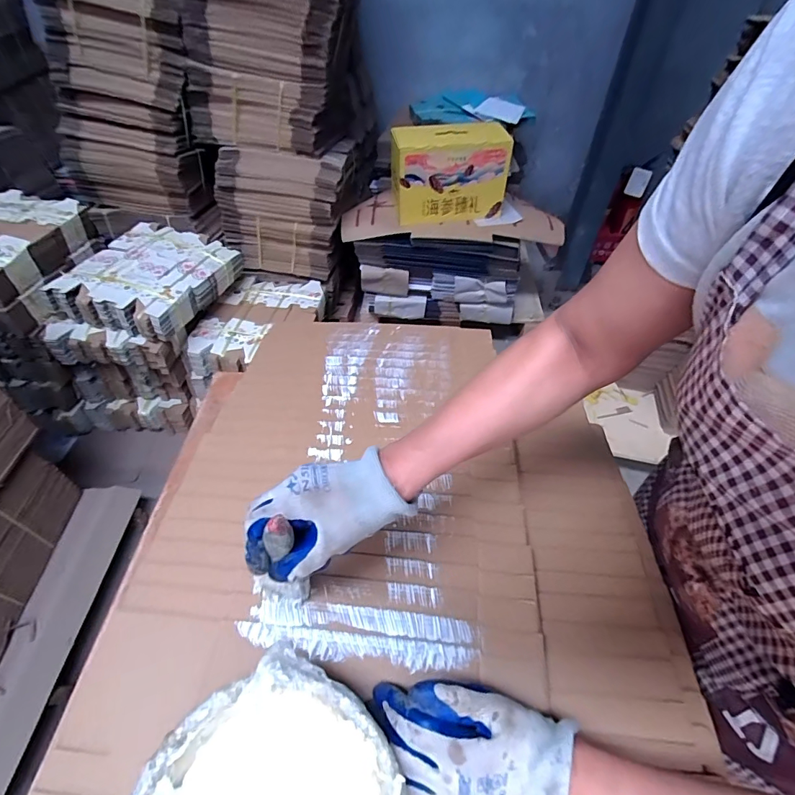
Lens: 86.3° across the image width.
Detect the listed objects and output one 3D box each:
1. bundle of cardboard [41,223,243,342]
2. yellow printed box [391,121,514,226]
[{"bbox_3d":[-0.797,-0.389,1.385,0.365,0.141,0.473,15,50,13],"label":"bundle of cardboard"},{"bbox_3d":[0.184,-0.804,1.535,0.413,0.286,0.160,-10,49,-9],"label":"yellow printed box"}]

